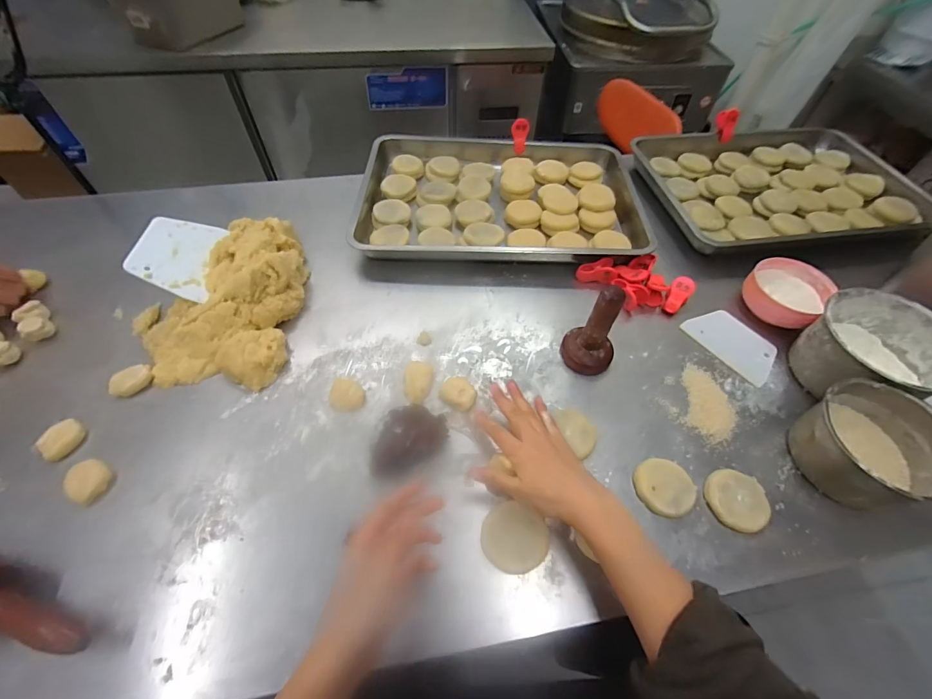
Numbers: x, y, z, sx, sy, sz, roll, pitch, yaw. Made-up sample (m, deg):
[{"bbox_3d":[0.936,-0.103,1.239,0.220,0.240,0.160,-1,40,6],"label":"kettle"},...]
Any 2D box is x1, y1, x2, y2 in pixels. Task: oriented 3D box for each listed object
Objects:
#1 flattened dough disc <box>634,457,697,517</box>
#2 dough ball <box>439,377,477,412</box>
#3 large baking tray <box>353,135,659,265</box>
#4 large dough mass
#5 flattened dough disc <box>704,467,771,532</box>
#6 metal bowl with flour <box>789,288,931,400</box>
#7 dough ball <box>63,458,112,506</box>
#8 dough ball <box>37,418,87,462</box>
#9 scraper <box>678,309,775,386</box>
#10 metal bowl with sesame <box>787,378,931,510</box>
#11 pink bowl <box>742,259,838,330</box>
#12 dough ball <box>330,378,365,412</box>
[{"bbox_3d":[0.221,0.153,0.440,0.059,0.015,0.062,0,55,-1],"label":"flattened dough disc"},{"bbox_3d":[-0.008,0.053,0.501,0.044,0.017,0.047,0,55,-1],"label":"dough ball"},{"bbox_3d":[0.057,-0.294,0.730,0.482,0.039,0.370,1,55,0],"label":"large baking tray"},{"bbox_3d":[-0.348,-0.085,0.557,0.217,0.067,0.281,1,55,0],"label":"large dough mass"},{"bbox_3d":[0.299,0.166,0.433,0.062,0.016,0.063,0,55,-1],"label":"flattened dough disc"},{"bbox_3d":[0.508,0.009,0.497,0.146,0.086,0.143,0,55,-1],"label":"metal bowl with flour"},{"bbox_3d":[-0.411,0.142,0.427,0.039,0.017,0.041,0,55,-1],"label":"dough ball"},{"bbox_3d":[-0.465,0.102,0.451,0.029,0.017,0.042,25,58,16],"label":"dough ball"},{"bbox_3d":[0.384,-0.010,0.565,0.088,0.005,0.122,-30,62,-22],"label":"scraper"},{"bbox_3d":[0.445,0.105,0.436,0.126,0.069,0.125,0,55,-1],"label":"metal bowl with sesame"},{"bbox_3d":[0.473,-0.085,0.585,0.112,0.043,0.099,-33,62,-22],"label":"pink bowl"},{"bbox_3d":[-0.149,0.058,0.493,0.041,0.020,0.035,0,55,-1],"label":"dough ball"}]

